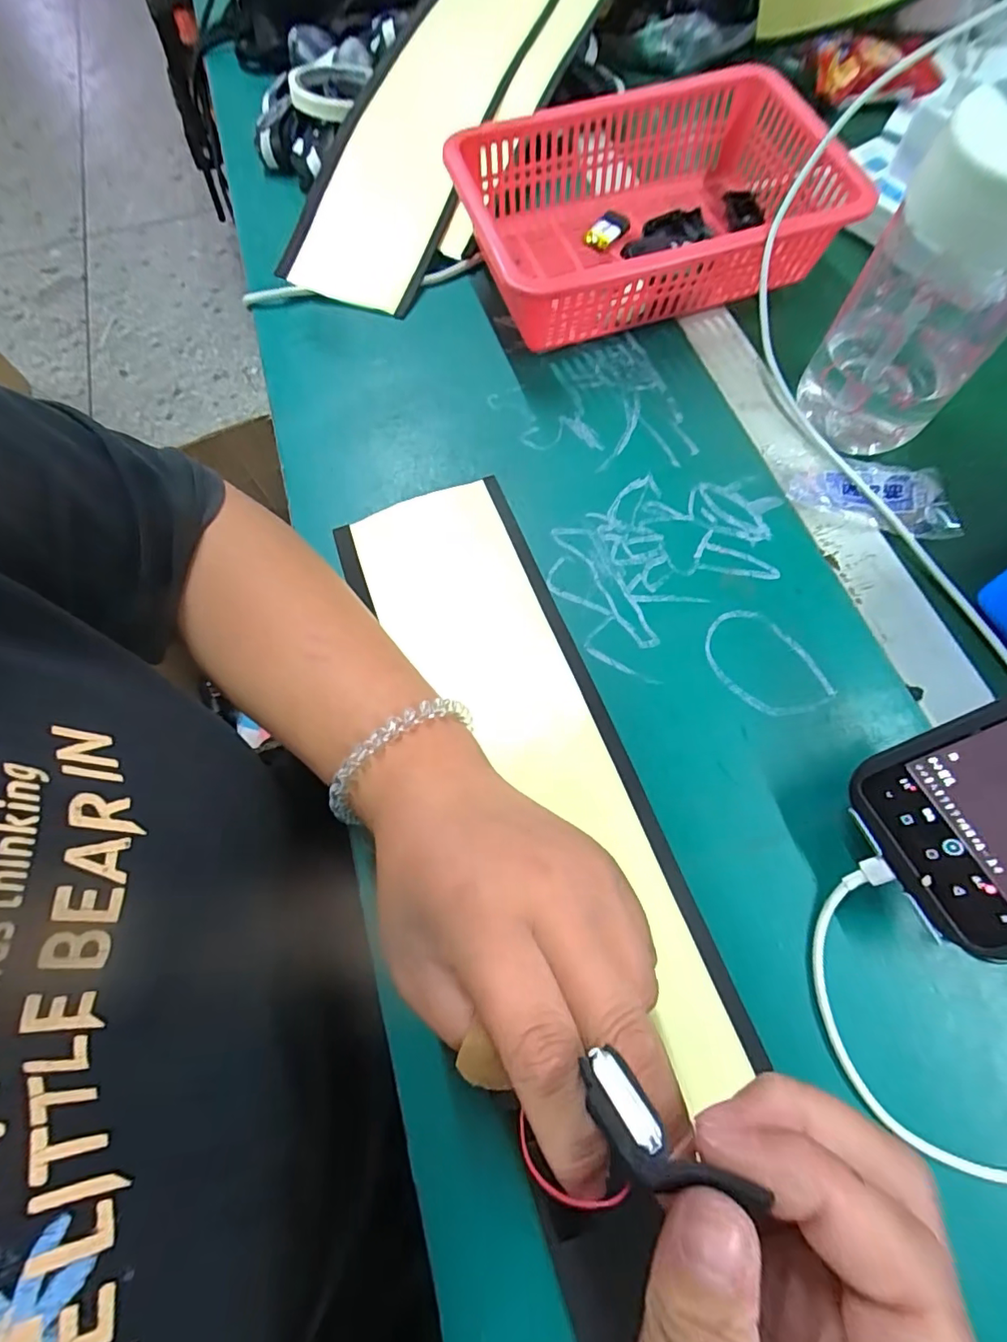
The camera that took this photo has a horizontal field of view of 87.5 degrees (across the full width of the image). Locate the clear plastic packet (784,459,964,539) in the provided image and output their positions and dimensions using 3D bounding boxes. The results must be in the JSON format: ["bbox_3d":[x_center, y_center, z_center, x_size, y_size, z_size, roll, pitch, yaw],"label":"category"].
[{"bbox_3d":[0.227,-0.111,0.321,0.102,0.008,0.050,12,69,7],"label":"clear plastic packet"}]

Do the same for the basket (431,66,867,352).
[{"bbox_3d":[0.105,-0.335,0.382,0.280,0.071,0.188,-22,69,-7],"label":"basket"}]

